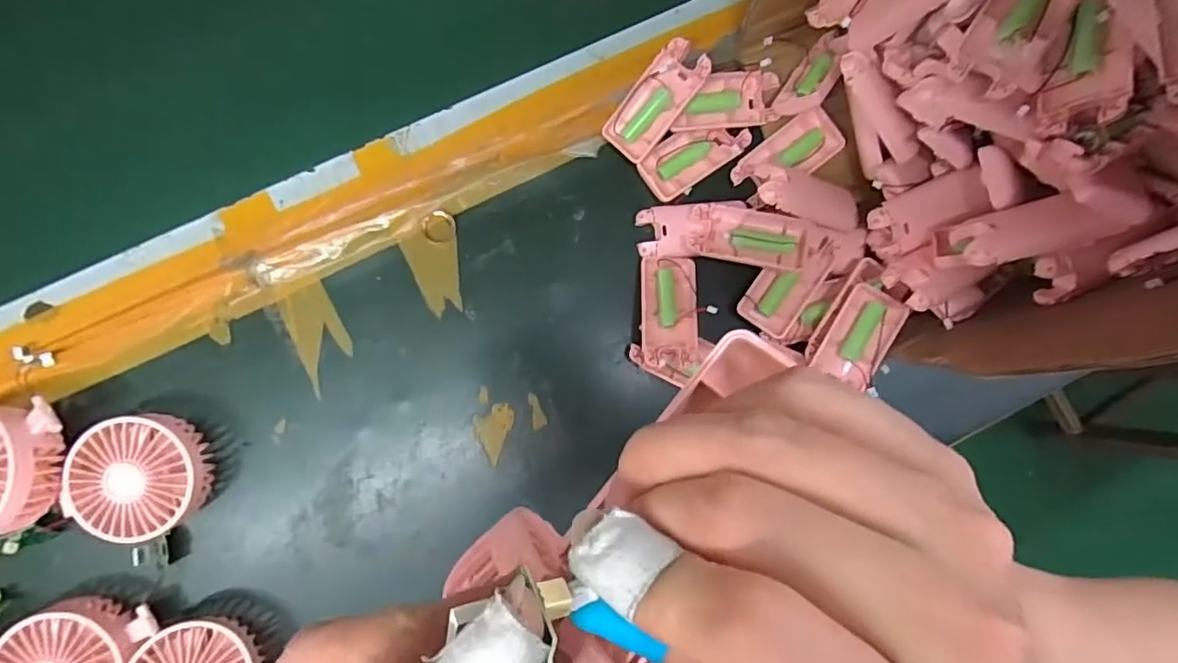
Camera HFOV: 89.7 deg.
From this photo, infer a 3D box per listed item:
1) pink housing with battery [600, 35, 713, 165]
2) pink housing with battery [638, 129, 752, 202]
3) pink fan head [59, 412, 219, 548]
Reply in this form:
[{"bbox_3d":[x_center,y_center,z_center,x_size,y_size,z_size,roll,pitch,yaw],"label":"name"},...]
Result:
[{"bbox_3d":[0.053,-0.186,0.479,0.044,0.018,0.095,37,107,-7],"label":"pink housing with battery"},{"bbox_3d":[0.088,-0.152,0.506,0.092,0.021,0.044,-35,93,-5],"label":"pink housing with battery"},{"bbox_3d":[-0.333,0.106,0.444,0.085,0.046,0.085,0,90,-6],"label":"pink fan head"}]

